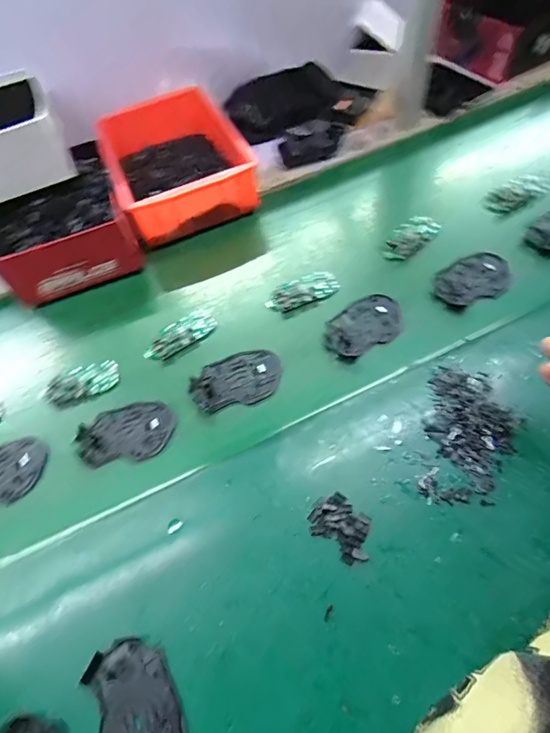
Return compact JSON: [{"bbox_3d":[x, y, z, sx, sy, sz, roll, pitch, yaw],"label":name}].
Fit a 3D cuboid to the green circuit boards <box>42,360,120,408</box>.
[{"bbox_3d":[-0.256,0.021,0.536,0.094,0.007,0.051,-20,60,-3],"label":"green circuit boards"}]

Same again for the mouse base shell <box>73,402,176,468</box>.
[{"bbox_3d":[-0.181,0.082,0.499,0.113,0.014,0.068,-11,60,2],"label":"mouse base shell"}]

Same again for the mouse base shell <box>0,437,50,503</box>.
[{"bbox_3d":[-0.331,0.130,0.485,0.117,0.006,0.071,-25,60,-6],"label":"mouse base shell"}]

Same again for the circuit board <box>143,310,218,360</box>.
[{"bbox_3d":[-0.131,-0.045,0.563,0.103,0.016,0.047,-35,62,-11],"label":"circuit board"}]

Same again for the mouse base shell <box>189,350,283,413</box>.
[{"bbox_3d":[-0.050,0.016,0.522,0.115,0.014,0.072,-13,60,1],"label":"mouse base shell"}]

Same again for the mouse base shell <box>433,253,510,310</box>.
[{"bbox_3d":[0.277,-0.122,0.572,0.122,0.011,0.072,-24,66,-10],"label":"mouse base shell"}]

